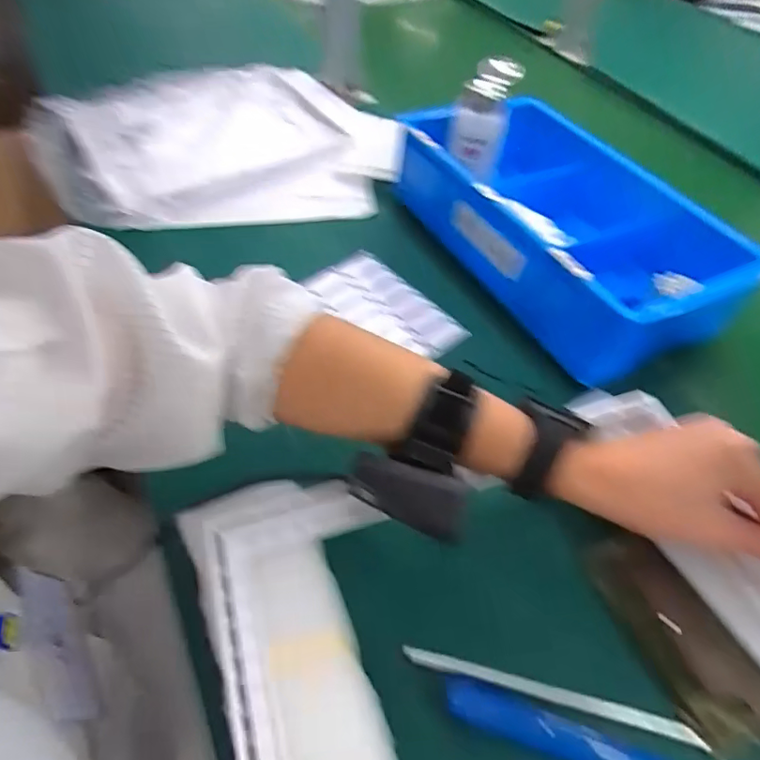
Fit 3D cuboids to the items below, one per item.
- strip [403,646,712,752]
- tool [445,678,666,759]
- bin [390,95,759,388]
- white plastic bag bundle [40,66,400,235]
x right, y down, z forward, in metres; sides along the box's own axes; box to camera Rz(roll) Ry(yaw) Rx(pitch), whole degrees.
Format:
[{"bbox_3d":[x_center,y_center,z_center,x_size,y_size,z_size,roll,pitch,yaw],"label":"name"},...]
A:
[{"bbox_3d":[0.102,0.190,0.319,0.175,0.010,0.011,13,53,7],"label":"strip"},{"bbox_3d":[0.107,0.206,0.301,0.140,0.013,0.023,17,54,10],"label":"tool"},{"bbox_3d":[0.181,-0.170,0.538,0.184,0.107,0.350,-23,57,-18],"label":"bin"},{"bbox_3d":[-0.222,-0.331,0.712,0.472,0.041,0.384,-9,54,-8],"label":"white plastic bag bundle"}]

